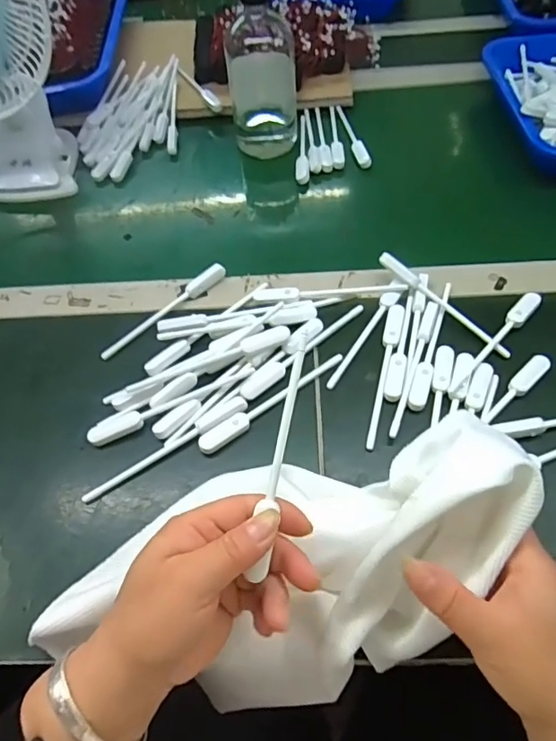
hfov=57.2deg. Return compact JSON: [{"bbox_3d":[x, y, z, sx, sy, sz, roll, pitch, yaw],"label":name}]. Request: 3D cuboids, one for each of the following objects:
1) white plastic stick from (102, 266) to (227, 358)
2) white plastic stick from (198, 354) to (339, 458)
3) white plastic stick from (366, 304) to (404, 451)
[{"bbox_3d":[-0.107,-0.057,0.484,0.016,0.015,0.142,37,66,25],"label":"white plastic stick"},{"bbox_3d":[-0.002,0.024,0.418,0.142,0.009,0.018,-32,59,-17],"label":"white plastic stick"},{"bbox_3d":[0.091,0.000,0.428,0.015,0.005,0.143,10,57,11],"label":"white plastic stick"}]

